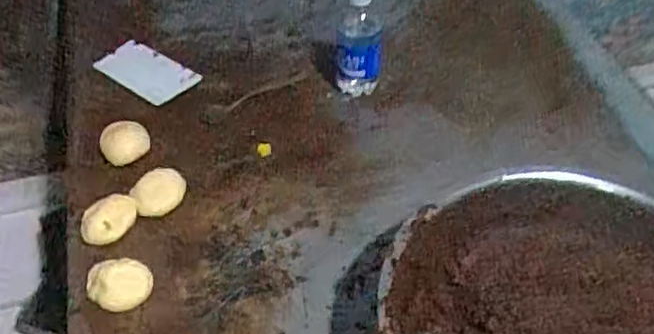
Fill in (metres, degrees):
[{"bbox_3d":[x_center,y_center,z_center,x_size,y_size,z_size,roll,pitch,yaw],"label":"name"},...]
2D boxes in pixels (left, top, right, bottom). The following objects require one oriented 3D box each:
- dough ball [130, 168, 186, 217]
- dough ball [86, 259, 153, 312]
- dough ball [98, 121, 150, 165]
[{"bbox_3d":[-0.202,0.028,0.804,0.062,0.064,0.062,0,48,0],"label":"dough ball"},{"bbox_3d":[-0.227,0.131,0.738,0.073,0.036,0.060,5,49,4],"label":"dough ball"},{"bbox_3d":[-0.267,-0.032,0.883,0.064,0.042,0.063,-19,51,-16],"label":"dough ball"}]

